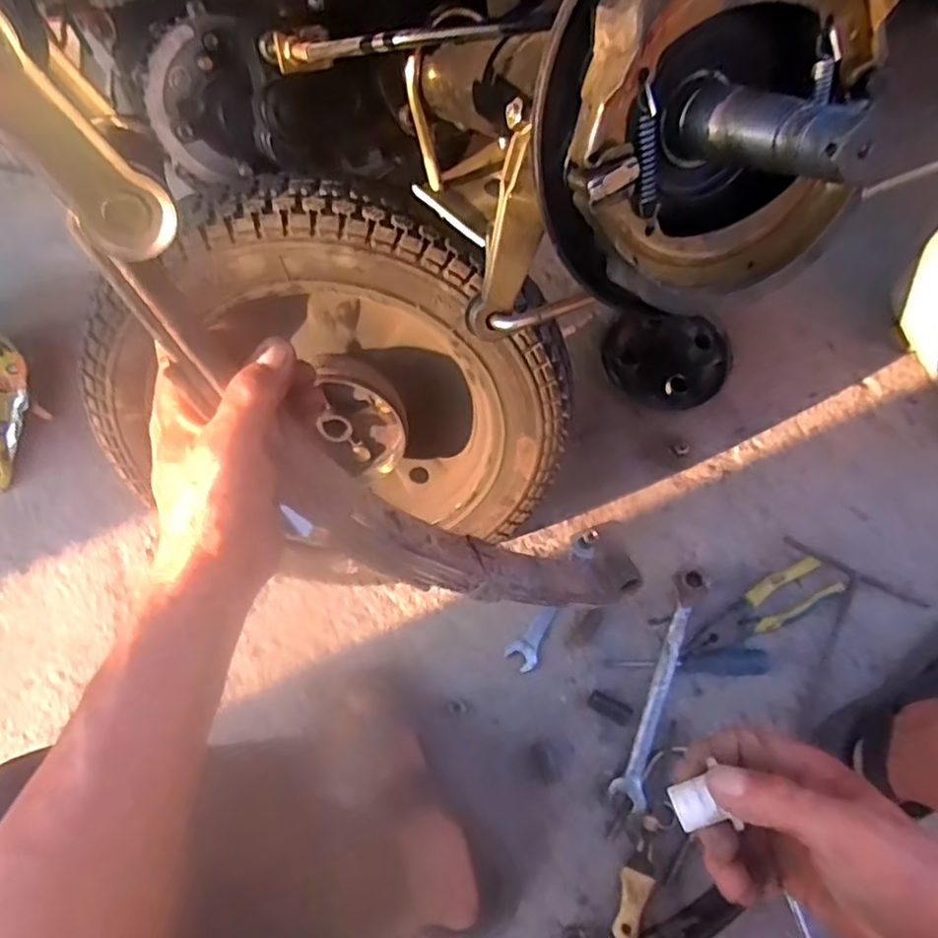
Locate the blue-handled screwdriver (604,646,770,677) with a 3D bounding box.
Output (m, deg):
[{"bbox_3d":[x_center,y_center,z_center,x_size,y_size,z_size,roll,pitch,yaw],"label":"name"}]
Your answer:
[{"bbox_3d":[0.249,0.221,0.756,0.180,0.024,0.030,-4,73,-1],"label":"blue-handled screwdriver"}]

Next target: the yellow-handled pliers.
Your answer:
[{"bbox_3d":[0.327,0.169,0.770,0.198,0.027,0.052,-30,75,-8],"label":"yellow-handled pliers"}]

